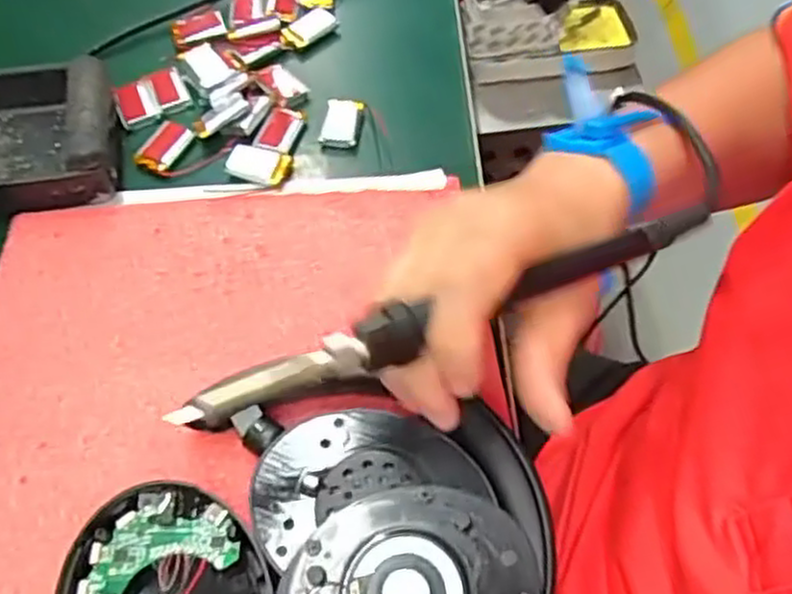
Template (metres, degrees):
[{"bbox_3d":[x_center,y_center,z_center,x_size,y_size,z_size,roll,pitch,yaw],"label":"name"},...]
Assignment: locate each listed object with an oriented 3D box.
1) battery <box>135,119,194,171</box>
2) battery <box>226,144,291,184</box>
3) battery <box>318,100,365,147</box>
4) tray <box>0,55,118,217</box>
[{"bbox_3d":[-0.127,-0.082,0.410,0.022,0.004,0.031,22,62,14],"label":"battery"},{"bbox_3d":[-0.073,-0.071,0.400,0.031,0.007,0.019,10,60,7],"label":"battery"},{"bbox_3d":[-0.030,-0.097,0.415,0.020,0.009,0.027,9,60,7],"label":"battery"},{"bbox_3d":[-0.199,-0.084,0.395,0.103,0.032,0.088,-16,60,-8],"label":"tray"}]

